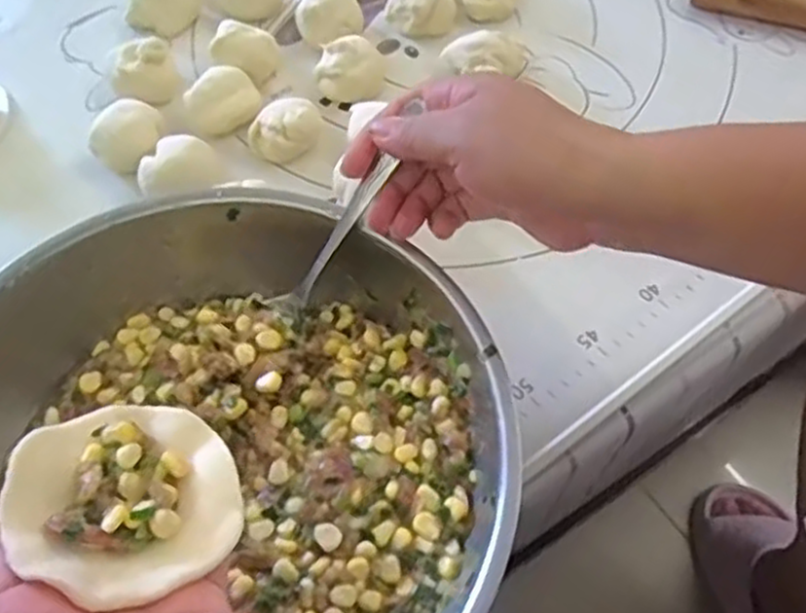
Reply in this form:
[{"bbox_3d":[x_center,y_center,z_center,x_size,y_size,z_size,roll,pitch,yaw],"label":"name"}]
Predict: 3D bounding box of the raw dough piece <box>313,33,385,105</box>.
[{"bbox_3d":[-0.035,-0.162,0.514,0.041,0.032,0.041,14,61,8],"label":"raw dough piece"}]

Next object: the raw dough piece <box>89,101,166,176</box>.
[{"bbox_3d":[-0.176,-0.107,0.485,0.045,0.030,0.041,-14,61,-8],"label":"raw dough piece"}]

